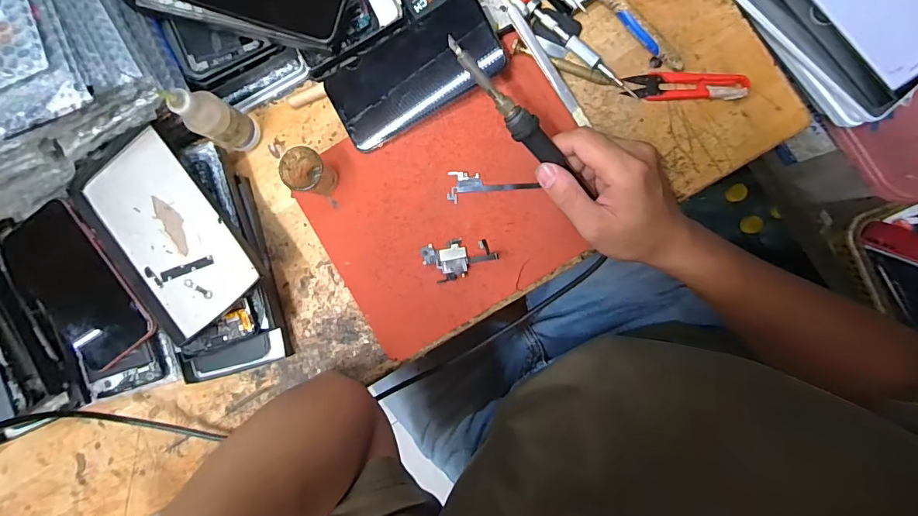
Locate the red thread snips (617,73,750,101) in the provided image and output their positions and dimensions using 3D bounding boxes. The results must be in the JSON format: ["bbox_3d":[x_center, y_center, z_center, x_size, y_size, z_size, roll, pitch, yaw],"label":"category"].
[{"bbox_3d":[0.198,-0.151,0.388,0.101,0.015,0.023,4,90,4],"label":"red thread snips"}]

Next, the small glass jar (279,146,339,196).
[{"bbox_3d":[-0.133,-0.078,0.396,0.034,0.045,0.036,0,90,4],"label":"small glass jar"}]

